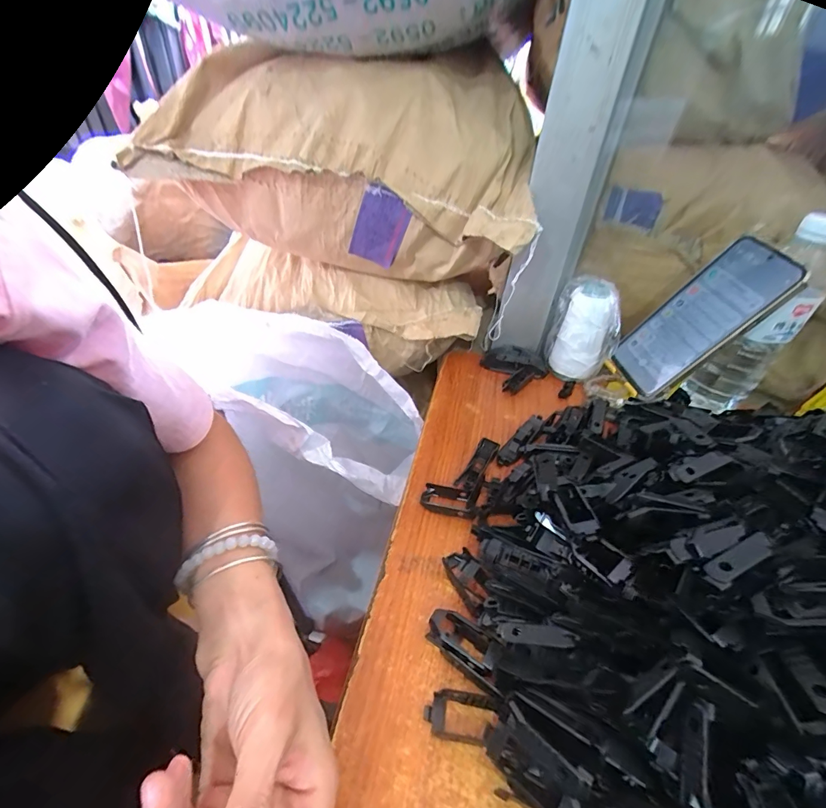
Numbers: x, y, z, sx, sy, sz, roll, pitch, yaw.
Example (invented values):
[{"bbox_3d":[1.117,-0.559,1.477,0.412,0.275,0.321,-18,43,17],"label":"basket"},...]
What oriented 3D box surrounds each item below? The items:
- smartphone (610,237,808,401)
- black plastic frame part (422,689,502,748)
[{"bbox_3d":[0.282,-0.082,0.416,0.014,0.166,0.084,21,36,-28],"label":"smartphone"},{"bbox_3d":[0.029,0.180,0.239,0.044,0.009,0.023,8,40,3],"label":"black plastic frame part"}]

